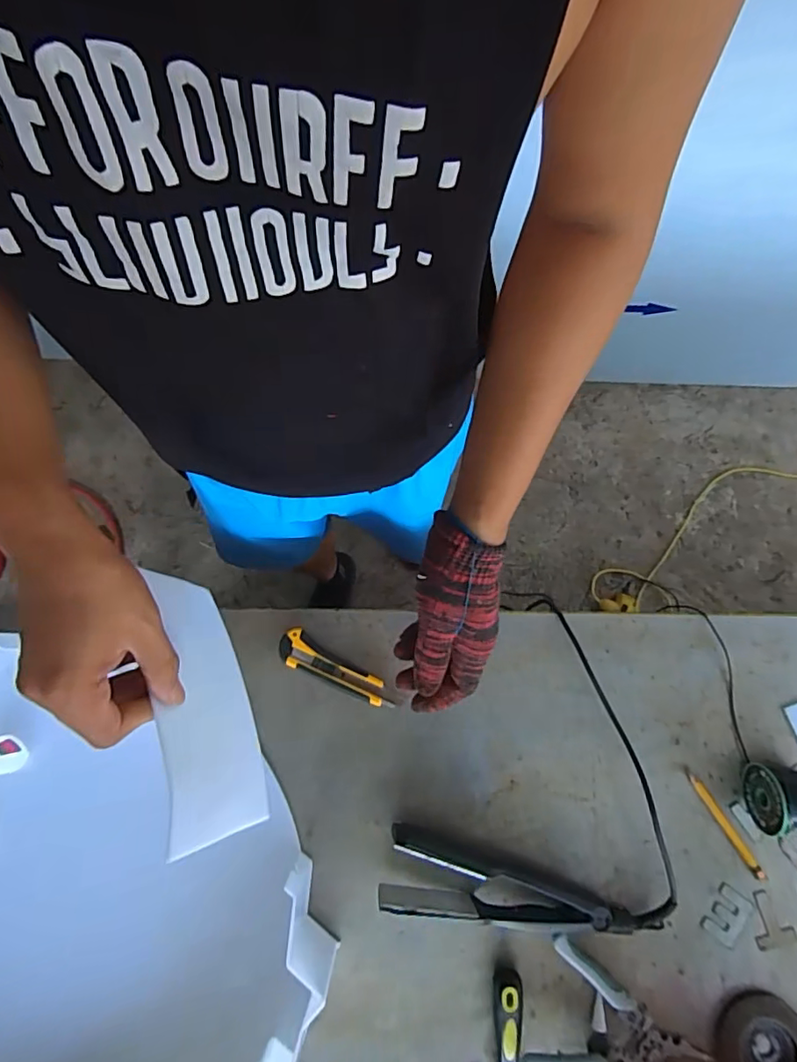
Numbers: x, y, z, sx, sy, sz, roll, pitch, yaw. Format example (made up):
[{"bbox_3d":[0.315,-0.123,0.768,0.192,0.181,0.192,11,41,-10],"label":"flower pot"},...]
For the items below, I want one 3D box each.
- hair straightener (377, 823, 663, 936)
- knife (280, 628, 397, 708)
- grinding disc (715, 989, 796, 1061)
[{"bbox_3d":[0.130,0.384,0.573,0.290,0.063,0.078,13,78,3],"label":"hair straightener"},{"bbox_3d":[-0.074,0.165,0.643,0.148,0.016,0.040,27,79,5],"label":"knife"},{"bbox_3d":[0.383,0.540,0.563,0.096,0.006,0.091,0,78,0],"label":"grinding disc"}]

